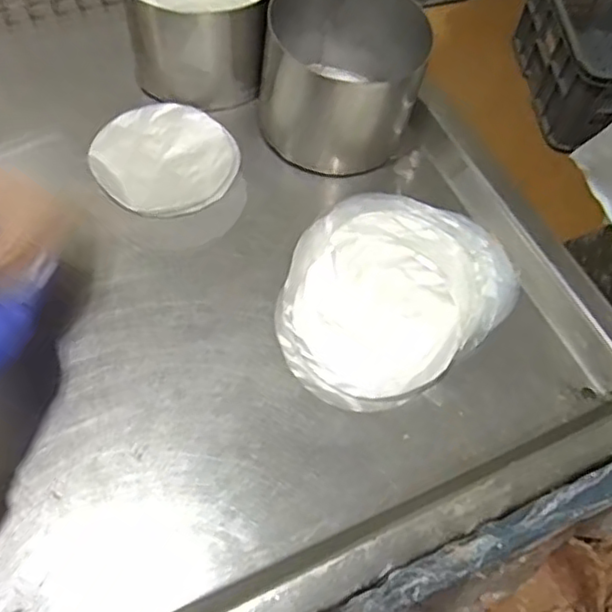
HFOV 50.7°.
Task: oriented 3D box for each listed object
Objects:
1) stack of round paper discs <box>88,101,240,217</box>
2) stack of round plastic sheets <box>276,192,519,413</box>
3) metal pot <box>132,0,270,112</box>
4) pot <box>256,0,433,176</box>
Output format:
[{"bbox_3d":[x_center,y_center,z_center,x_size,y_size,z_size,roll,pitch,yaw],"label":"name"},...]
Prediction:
[{"bbox_3d":[-0.126,-0.134,0.577,0.125,0.009,0.121,36,65,15],"label":"stack of round paper discs"},{"bbox_3d":[0.069,-0.017,0.516,0.203,0.026,0.154,-38,70,-22],"label":"stack of round plastic sheets"},{"bbox_3d":[-0.102,-0.272,0.604,0.124,0.093,0.128,-13,63,-11],"label":"metal pot"},{"bbox_3d":[0.030,-0.212,0.583,0.134,0.088,0.145,2,61,-3],"label":"pot"}]

